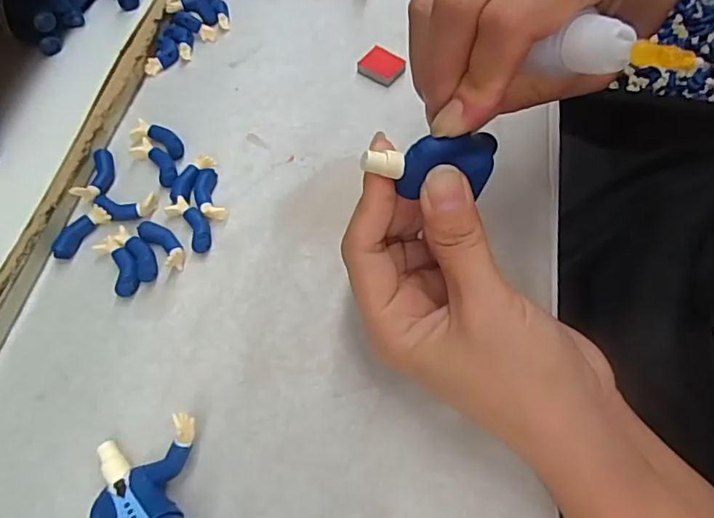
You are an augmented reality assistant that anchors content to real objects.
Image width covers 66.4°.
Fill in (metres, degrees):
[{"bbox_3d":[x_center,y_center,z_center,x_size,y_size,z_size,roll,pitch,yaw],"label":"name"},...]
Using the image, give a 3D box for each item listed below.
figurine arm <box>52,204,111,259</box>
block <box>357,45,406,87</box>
[{"bbox_3d":[-0.126,-0.012,0.248,0.011,0.006,0.028,25,63,13],"label":"figurine arm"},{"bbox_3d":[0.014,-0.109,0.308,0.023,0.005,0.019,34,66,18],"label":"block"}]

